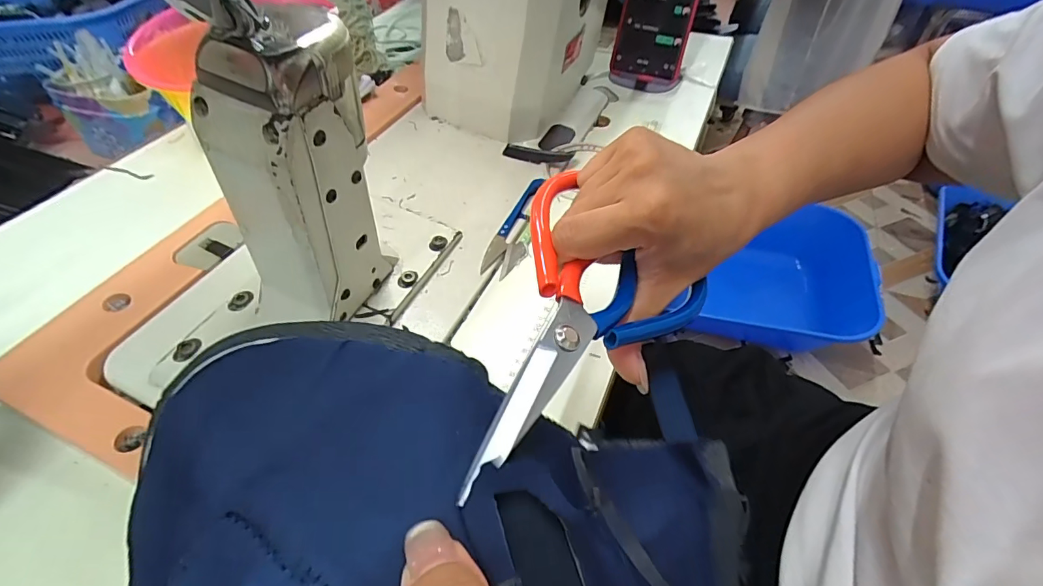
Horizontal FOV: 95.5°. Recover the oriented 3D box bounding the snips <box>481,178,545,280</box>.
[{"bbox_3d":[0.000,-0.058,0.403,0.028,0.014,0.117,15,50,17],"label":"snips"}]

